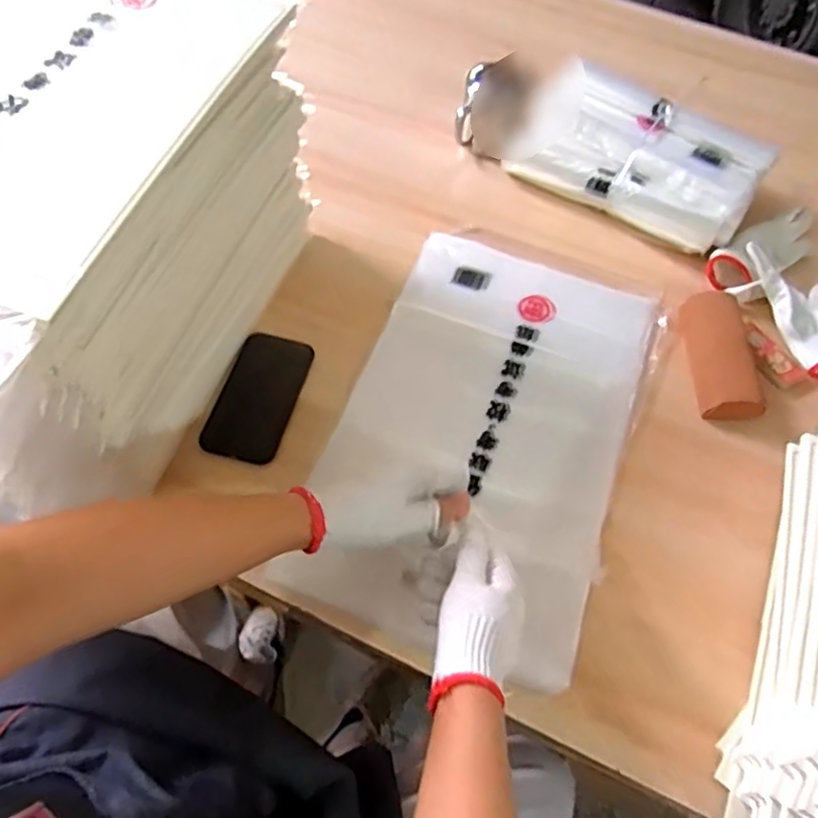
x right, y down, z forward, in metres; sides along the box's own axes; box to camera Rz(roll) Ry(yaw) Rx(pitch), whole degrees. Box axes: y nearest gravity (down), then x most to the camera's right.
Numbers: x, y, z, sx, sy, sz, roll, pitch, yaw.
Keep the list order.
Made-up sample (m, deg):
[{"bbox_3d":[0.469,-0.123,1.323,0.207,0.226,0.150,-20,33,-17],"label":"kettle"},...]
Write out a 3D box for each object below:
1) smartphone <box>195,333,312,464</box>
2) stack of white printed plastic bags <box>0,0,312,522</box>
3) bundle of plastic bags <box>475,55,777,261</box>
[{"bbox_3d":[-0.158,-0.014,0.685,0.077,0.014,0.153,13,59,4],"label":"smartphone"},{"bbox_3d":[-0.302,-0.143,0.573,0.260,0.284,0.451,17,59,6],"label":"stack of white printed plastic bags"},{"bbox_3d":[0.265,-0.343,0.844,0.365,0.124,0.162,24,60,10],"label":"bundle of plastic bags"}]

